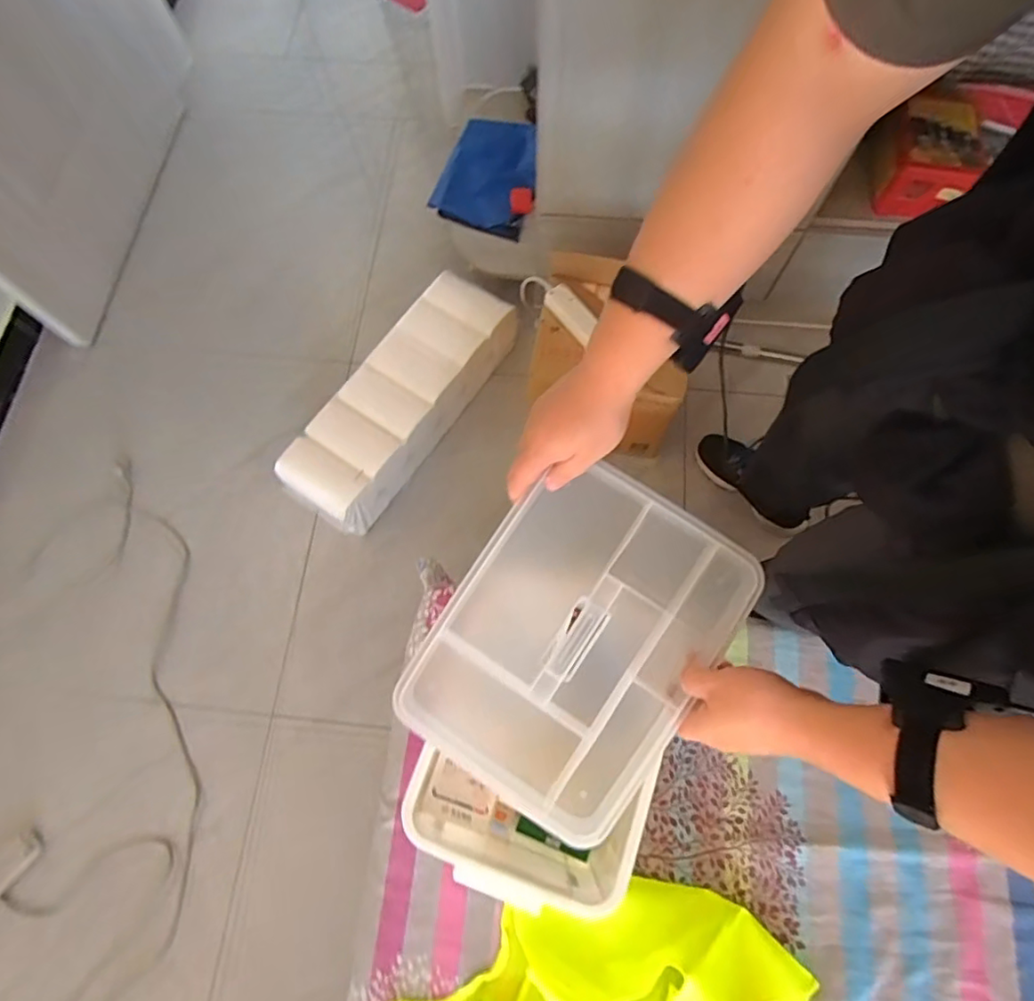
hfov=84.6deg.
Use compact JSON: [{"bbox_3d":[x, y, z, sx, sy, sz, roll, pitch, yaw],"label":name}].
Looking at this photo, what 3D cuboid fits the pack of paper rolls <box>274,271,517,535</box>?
[{"bbox_3d":[-0.247,-0.206,1.223,0.187,0.156,0.568,32,75,11],"label":"pack of paper rolls"}]

